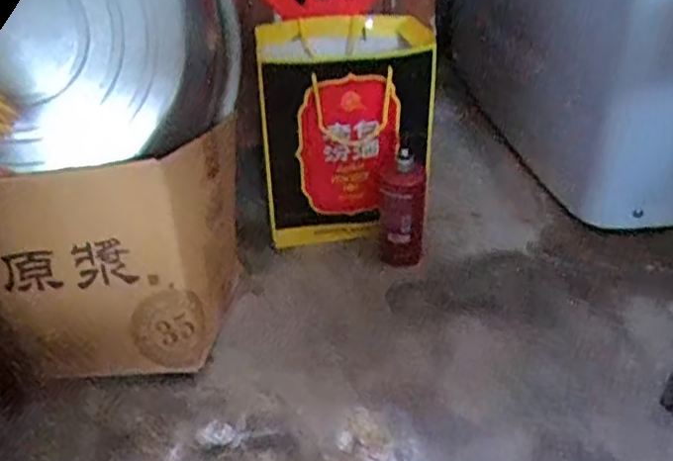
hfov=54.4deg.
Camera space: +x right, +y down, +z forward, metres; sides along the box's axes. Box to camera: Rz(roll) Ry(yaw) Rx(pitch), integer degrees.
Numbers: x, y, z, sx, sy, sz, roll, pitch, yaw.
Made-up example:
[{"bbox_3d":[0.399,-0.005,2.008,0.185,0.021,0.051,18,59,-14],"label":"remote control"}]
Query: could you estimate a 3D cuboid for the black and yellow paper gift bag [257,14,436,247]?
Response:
[{"bbox_3d":[0.016,-0.155,1.030,0.265,0.293,0.188,1,36,4],"label":"black and yellow paper gift bag"}]

